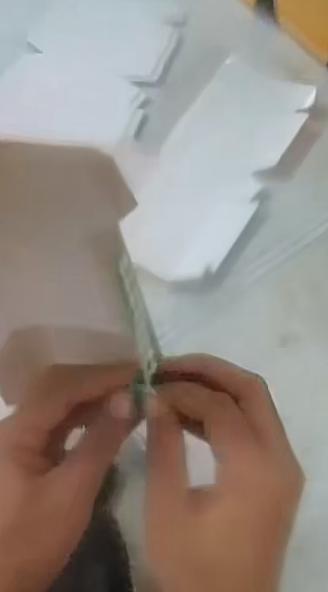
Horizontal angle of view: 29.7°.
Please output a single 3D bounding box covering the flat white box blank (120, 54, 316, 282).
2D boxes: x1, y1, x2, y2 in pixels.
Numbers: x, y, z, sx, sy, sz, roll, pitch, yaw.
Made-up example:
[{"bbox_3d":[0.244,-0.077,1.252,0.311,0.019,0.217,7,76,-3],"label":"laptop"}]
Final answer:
[{"bbox_3d":[0.057,-0.150,0.721,0.131,0.012,0.284,25,75,17],"label":"flat white box blank"}]

